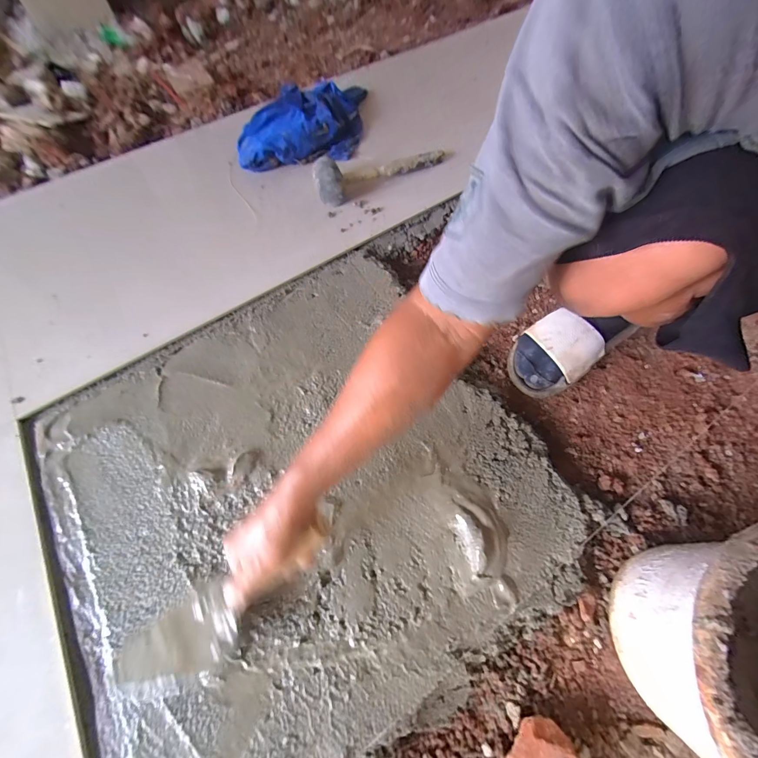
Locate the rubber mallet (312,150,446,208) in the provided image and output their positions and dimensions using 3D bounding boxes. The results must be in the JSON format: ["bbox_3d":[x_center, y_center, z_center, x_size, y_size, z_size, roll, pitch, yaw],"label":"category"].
[{"bbox_3d":[0.006,-0.456,0.701,0.300,0.071,0.075,-26,67,-11],"label":"rubber mallet"}]

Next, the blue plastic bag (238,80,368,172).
[{"bbox_3d":[-0.179,-0.627,0.792,0.276,0.083,0.355,2,65,2],"label":"blue plastic bag"}]

